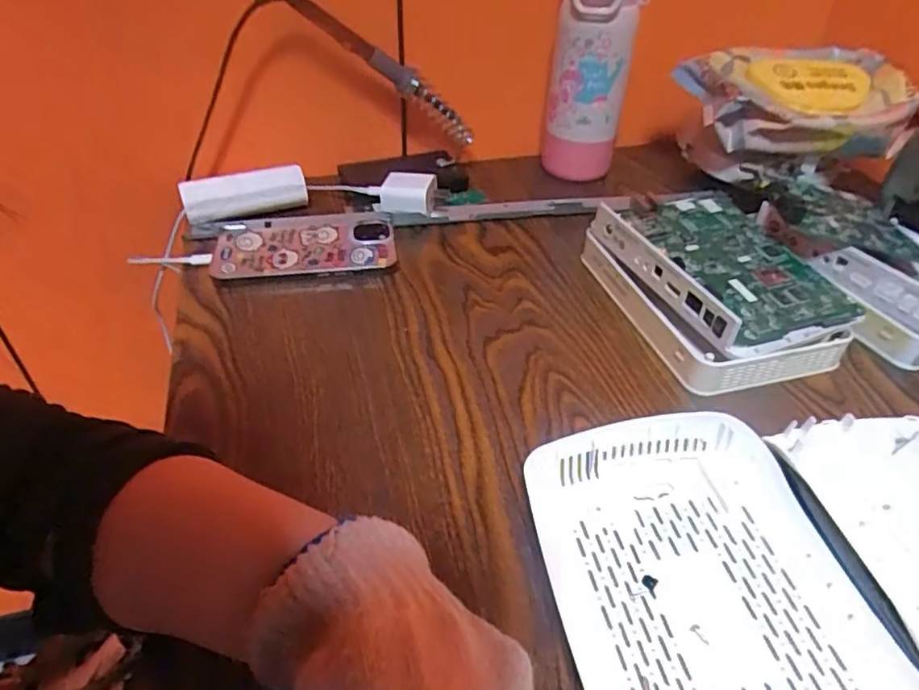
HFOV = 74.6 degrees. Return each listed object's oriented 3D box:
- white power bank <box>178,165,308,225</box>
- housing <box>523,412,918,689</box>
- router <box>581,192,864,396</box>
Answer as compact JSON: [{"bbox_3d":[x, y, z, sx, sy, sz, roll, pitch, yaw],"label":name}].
[{"bbox_3d":[-0.192,-0.131,0.526,0.119,0.041,0.022,-5,40,17],"label":"white power bank"},{"bbox_3d":[0.112,0.112,0.265,0.134,0.037,0.181,-9,43,-10],"label":"housing"},{"bbox_3d":[0.184,-0.045,0.447,0.129,0.050,0.176,-12,43,-13],"label":"router"}]

